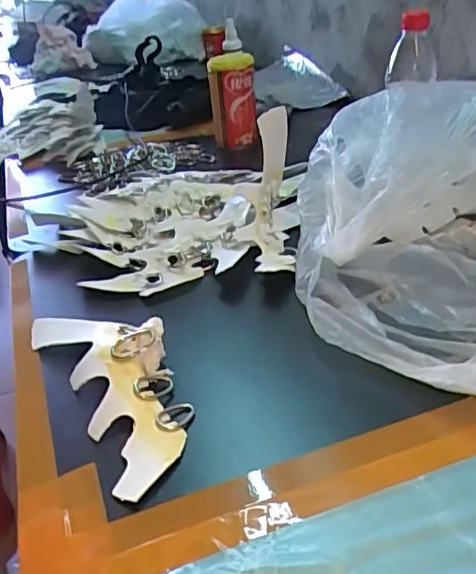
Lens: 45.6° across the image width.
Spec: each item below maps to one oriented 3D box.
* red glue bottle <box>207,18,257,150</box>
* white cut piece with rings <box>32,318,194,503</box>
[{"bbox_3d":[-0.009,-0.295,0.844,0.066,0.172,0.065,-4,33,3],"label":"red glue bottle"},{"bbox_3d":[-0.089,0.060,0.418,0.079,0.031,0.209,-23,36,-25],"label":"white cut piece with rings"}]

